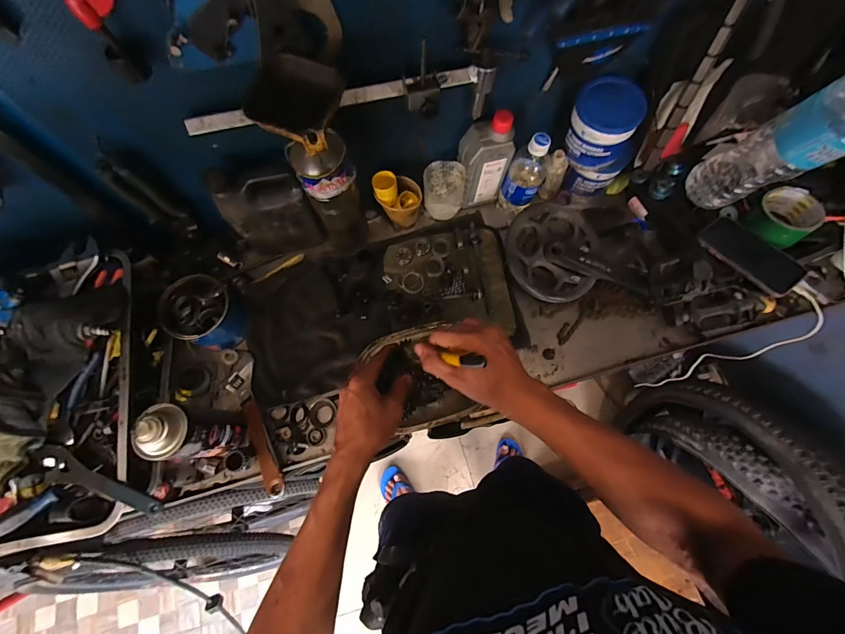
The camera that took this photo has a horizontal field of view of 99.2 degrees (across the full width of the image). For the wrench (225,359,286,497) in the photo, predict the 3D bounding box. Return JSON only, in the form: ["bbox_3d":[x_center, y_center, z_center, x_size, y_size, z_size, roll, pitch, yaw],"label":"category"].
[{"bbox_3d":[-0.261,0.171,0.553,0.046,0.011,0.208,-22,66,-8],"label":"wrench"}]

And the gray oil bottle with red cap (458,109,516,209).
[{"bbox_3d":[0.106,-0.266,0.621,0.080,0.167,0.053,-15,72,-5],"label":"gray oil bottle with red cap"}]

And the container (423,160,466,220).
[{"bbox_3d":[0.038,-0.225,0.653,0.071,0.094,0.062,2,72,0],"label":"container"}]

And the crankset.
[{"bbox_3d":[0.273,-0.108,0.637,0.254,0.041,0.171,7,71,3],"label":"crankset"}]

